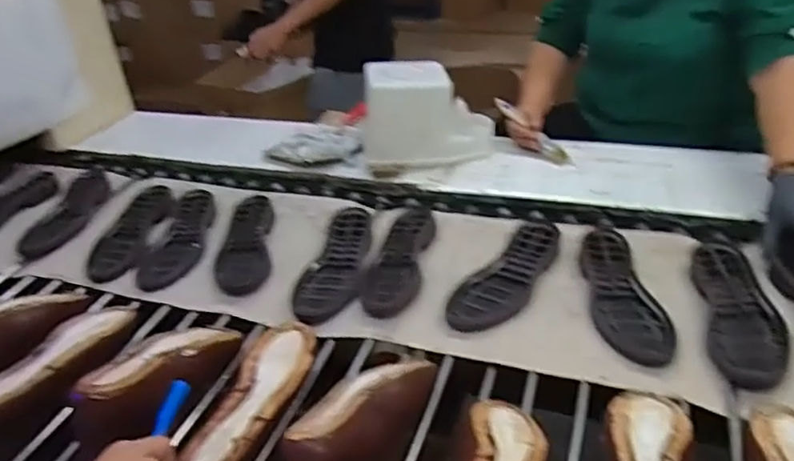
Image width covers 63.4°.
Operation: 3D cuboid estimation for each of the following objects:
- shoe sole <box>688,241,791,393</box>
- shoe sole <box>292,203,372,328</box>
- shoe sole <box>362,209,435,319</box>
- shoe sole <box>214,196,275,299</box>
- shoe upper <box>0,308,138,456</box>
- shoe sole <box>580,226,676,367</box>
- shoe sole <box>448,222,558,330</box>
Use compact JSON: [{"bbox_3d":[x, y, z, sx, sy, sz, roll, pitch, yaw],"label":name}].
[{"bbox_3d":[0.453,0.094,0.858,0.086,0.039,0.272,3,34,14],"label":"shoe sole"},{"bbox_3d":[-0.099,0.042,1.022,0.095,0.034,0.275,-1,33,9],"label":"shoe sole"},{"bbox_3d":[0.003,0.044,1.009,0.085,0.023,0.247,2,33,12],"label":"shoe sole"},{"bbox_3d":[-0.260,0.016,1.100,0.093,0.031,0.246,-7,33,-2],"label":"shoe sole"},{"bbox_3d":[-0.434,0.178,0.842,0.091,0.075,0.250,14,38,29],"label":"shoe upper"},{"bbox_3d":[0.314,0.081,0.906,0.089,0.029,0.267,-3,33,4],"label":"shoe sole"},{"bbox_3d":[0.169,0.065,0.956,0.090,0.023,0.262,20,41,35],"label":"shoe sole"}]

